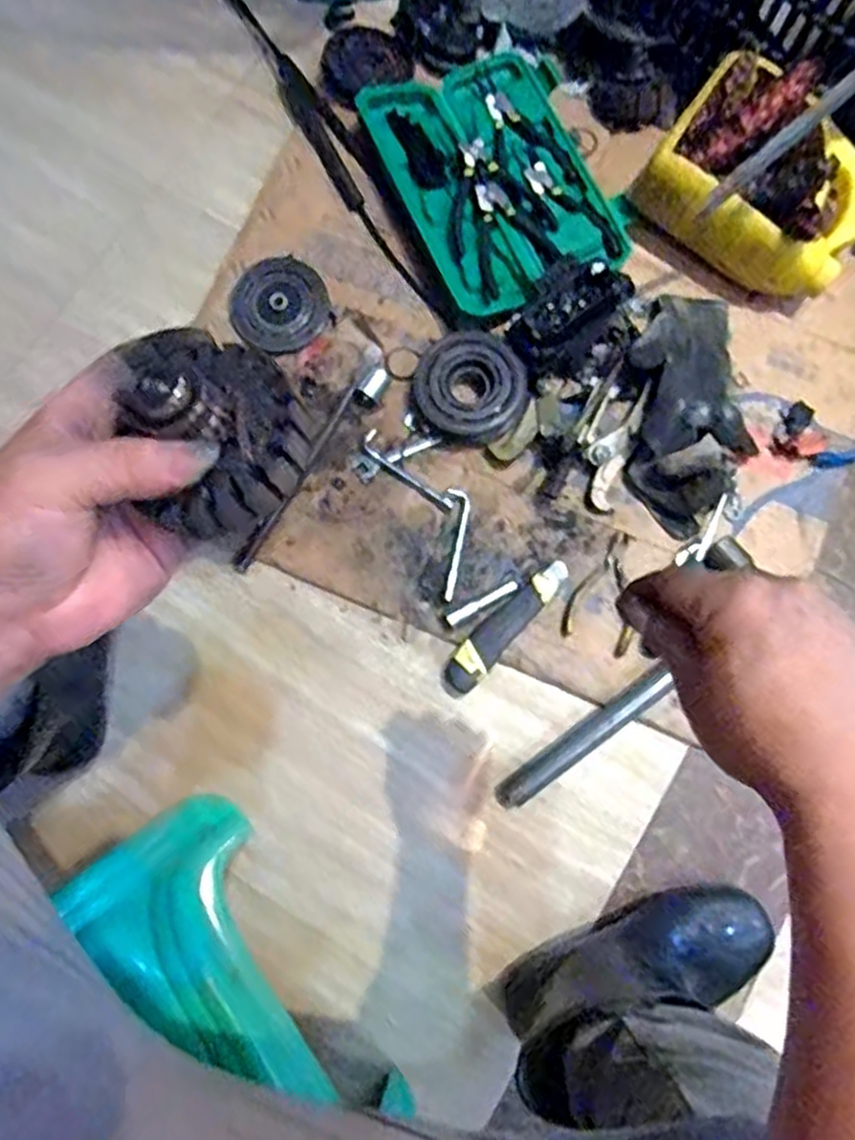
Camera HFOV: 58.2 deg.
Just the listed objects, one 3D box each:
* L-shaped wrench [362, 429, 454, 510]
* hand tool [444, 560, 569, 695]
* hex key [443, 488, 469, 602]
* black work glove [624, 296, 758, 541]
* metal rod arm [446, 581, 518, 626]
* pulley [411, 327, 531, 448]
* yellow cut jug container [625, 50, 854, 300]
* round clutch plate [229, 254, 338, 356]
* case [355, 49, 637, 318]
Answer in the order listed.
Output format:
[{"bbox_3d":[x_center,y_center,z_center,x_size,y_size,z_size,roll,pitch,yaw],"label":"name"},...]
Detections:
[{"bbox_3d":[-0.020,-0.100,0.786,0.116,0.004,0.024,39,81,6],"label":"L-shaped wrench"},{"bbox_3d":[0.077,0.052,0.750,0.035,0.016,0.160,42,82,6],"label":"hand tool"},{"bbox_3d":[0.029,-0.026,0.767,0.021,0.006,0.115,3,80,0],"label":"hex key"},{"bbox_3d":[0.266,-0.165,0.770,0.132,0.066,0.256,3,80,0],"label":"black work glove"},{"bbox_3d":[0.054,0.032,0.756,0.077,0.008,0.012,-29,81,-6],"label":"metal rod arm"},{"bbox_3d":[0.042,-0.184,0.772,0.104,0.050,0.109,0,80,-1],"label":"pulley"},{"bbox_3d":[0.343,-0.388,0.798,0.222,0.095,0.189,37,81,6],"label":"yellow cut jug container"},{"bbox_3d":[-0.157,-0.282,0.820,0.101,0.008,0.105,0,80,-1],"label":"round clutch plate"},{"bbox_3d":[0.076,-0.430,0.829,0.212,0.033,0.298,-23,81,-5],"label":"case"}]

